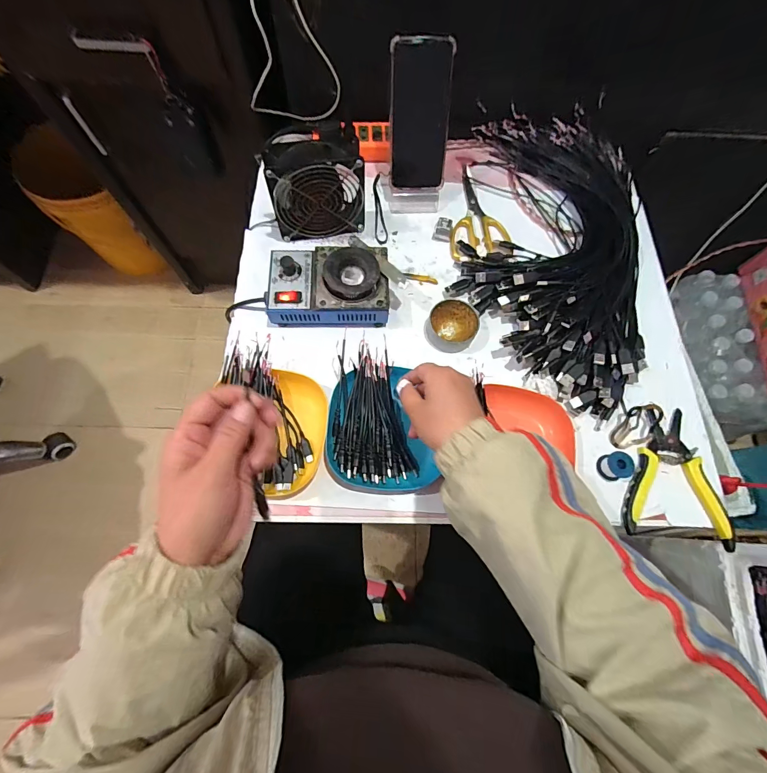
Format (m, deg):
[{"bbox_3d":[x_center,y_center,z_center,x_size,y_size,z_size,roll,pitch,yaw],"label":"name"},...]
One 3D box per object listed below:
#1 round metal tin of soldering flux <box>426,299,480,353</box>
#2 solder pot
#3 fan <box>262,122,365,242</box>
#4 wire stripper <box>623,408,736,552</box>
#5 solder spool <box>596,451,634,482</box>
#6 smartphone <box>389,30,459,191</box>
[{"bbox_3d":[0.089,-0.078,0.501,0.062,0.023,0.063,1,72,-2],"label":"round metal tin of soldering flux"},{"bbox_3d":[-0.068,-0.132,0.487,0.153,0.052,0.108,0,72,-3],"label":"solder pot"},{"bbox_3d":[-0.086,-0.259,0.505,0.117,0.113,0.056,-7,72,-5],"label":"fan"},{"bbox_3d":[0.338,0.101,0.451,0.116,0.019,0.149,9,72,1],"label":"wire stripper"},{"bbox_3d":[0.271,0.093,0.445,0.034,0.024,0.031,1,72,-2],"label":"solder spool"},{"bbox_3d":[0.049,-0.355,0.511,0.077,0.167,0.007,-2,39,-3],"label":"smartphone"}]

